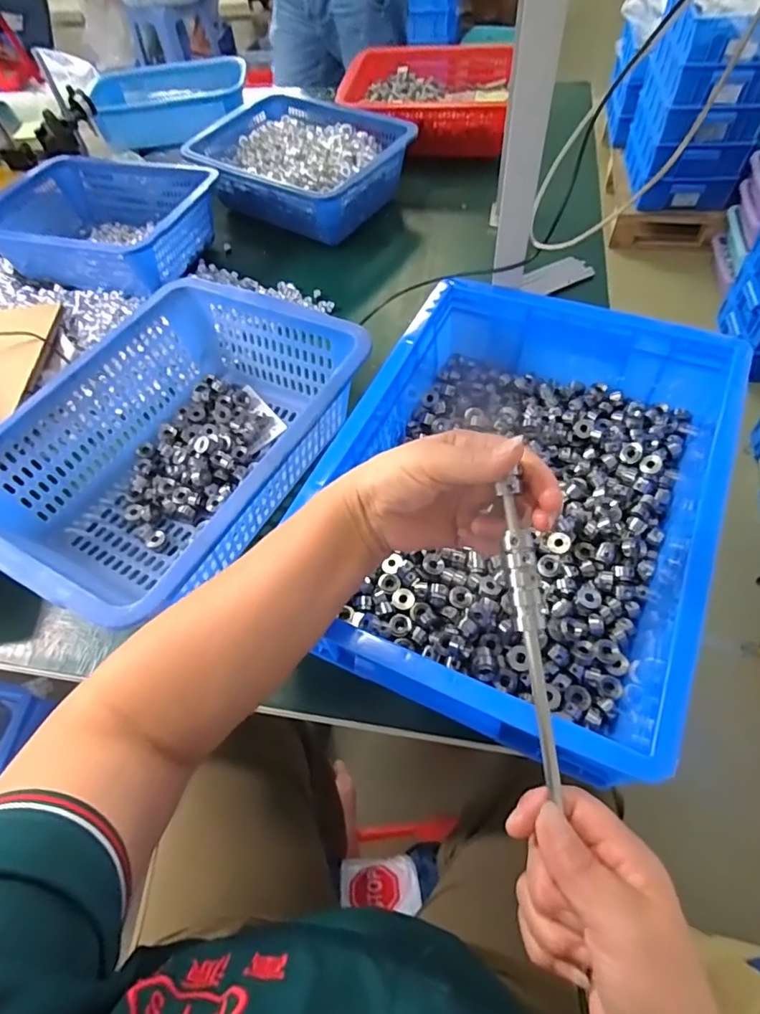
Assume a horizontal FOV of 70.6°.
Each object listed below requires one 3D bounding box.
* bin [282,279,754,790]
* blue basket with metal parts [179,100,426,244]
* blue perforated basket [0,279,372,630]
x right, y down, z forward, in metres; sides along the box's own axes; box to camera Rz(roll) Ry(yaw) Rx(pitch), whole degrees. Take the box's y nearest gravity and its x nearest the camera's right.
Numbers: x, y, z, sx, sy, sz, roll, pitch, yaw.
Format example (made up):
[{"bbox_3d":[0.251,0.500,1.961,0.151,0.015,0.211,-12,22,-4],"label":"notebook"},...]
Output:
[{"bbox_3d":[0.123,-0.023,0.483,0.299,0.098,0.402,21,62,17],"label":"bin"},{"bbox_3d":[-0.123,-0.529,0.853,0.301,0.090,0.207,27,64,20],"label":"blue basket with metal parts"},{"bbox_3d":[-0.190,-0.058,0.541,0.281,0.121,0.352,27,64,20],"label":"blue perforated basket"}]

